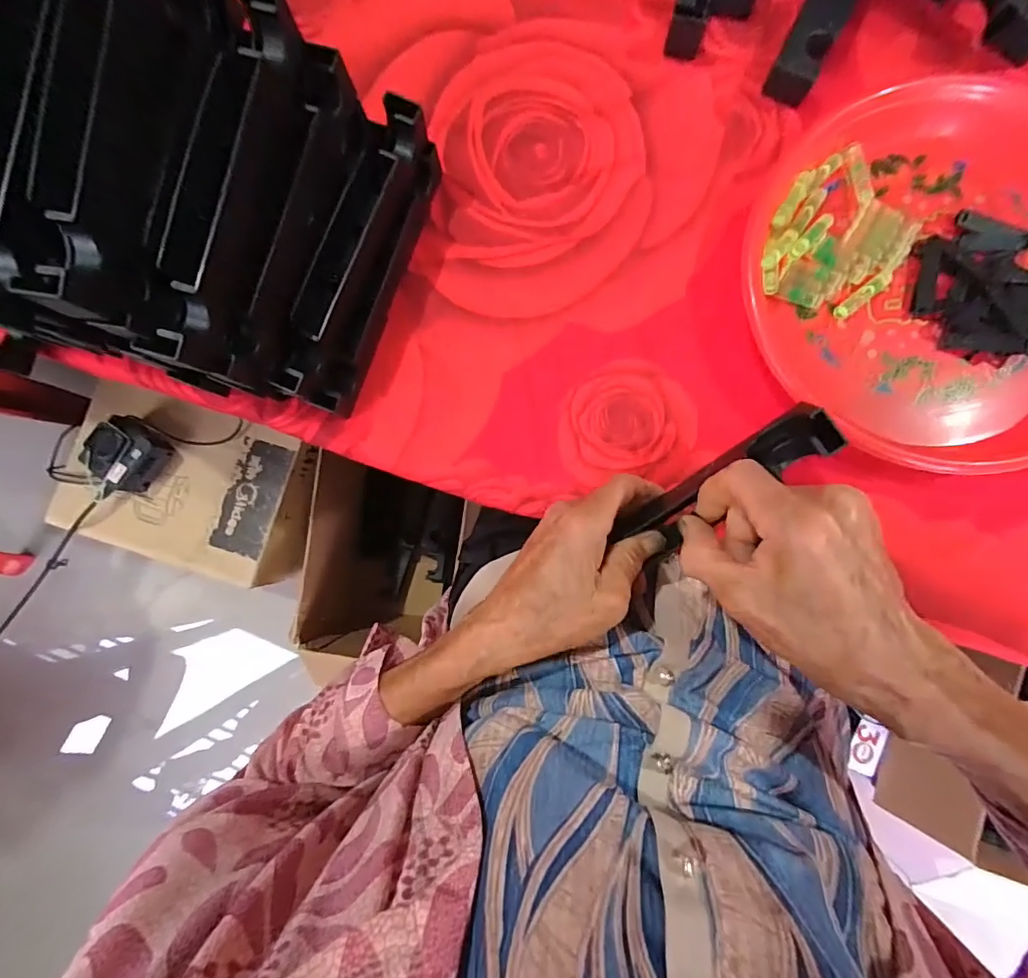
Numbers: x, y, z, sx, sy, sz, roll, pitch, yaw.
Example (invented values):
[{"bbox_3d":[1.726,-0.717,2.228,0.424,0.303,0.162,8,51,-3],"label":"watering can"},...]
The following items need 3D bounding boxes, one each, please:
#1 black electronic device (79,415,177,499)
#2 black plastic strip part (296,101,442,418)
[{"bbox_3d":[-0.524,-0.043,0.653,0.086,0.042,0.106,41,89,4],"label":"black electronic device"},{"bbox_3d":[-0.103,-0.150,0.335,0.031,0.062,0.193,19,88,6],"label":"black plastic strip part"}]

